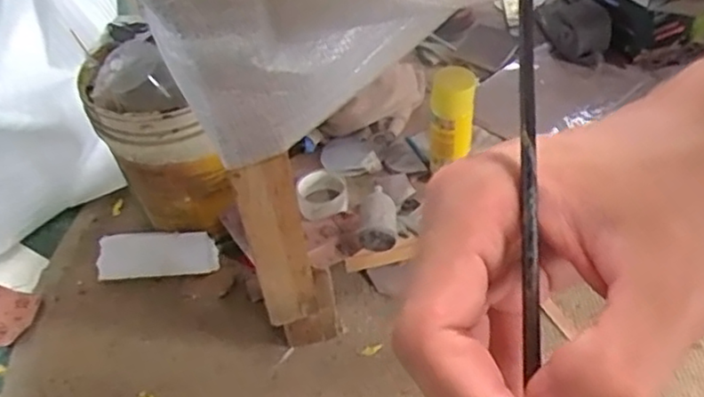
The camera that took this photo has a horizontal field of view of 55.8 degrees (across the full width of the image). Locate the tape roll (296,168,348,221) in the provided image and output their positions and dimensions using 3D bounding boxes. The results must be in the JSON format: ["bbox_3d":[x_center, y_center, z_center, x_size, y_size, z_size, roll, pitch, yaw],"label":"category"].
[{"bbox_3d":[-0.050,-0.008,1.119,0.082,0.041,0.086,-3,45,3],"label":"tape roll"}]

